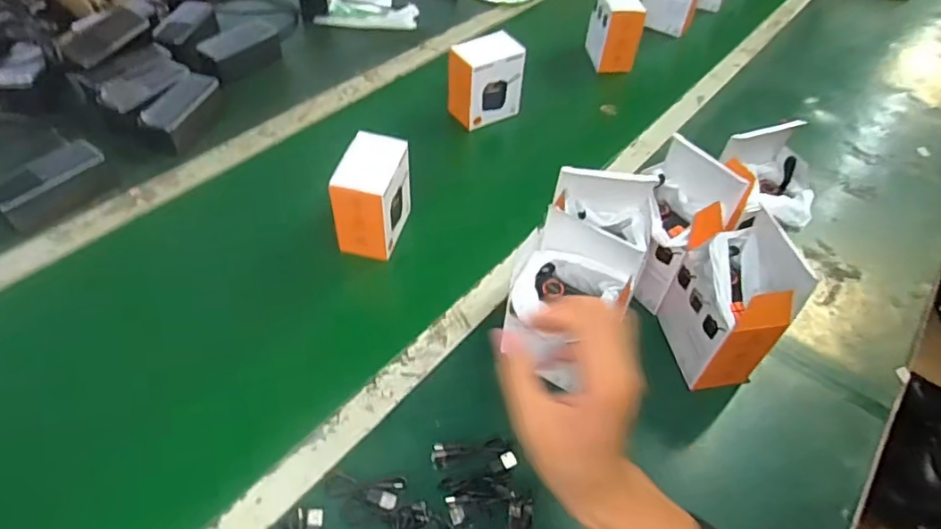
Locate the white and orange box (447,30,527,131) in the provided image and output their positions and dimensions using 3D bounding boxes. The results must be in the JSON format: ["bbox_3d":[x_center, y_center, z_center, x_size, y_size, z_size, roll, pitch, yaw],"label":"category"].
[{"bbox_3d":[0.024,-0.290,0.875,0.106,0.109,0.067,-26,54,-22],"label":"white and orange box"}]

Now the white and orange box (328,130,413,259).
[{"bbox_3d":[-0.118,-0.082,0.684,0.063,0.108,0.108,11,50,8],"label":"white and orange box"}]

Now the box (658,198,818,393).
[{"bbox_3d":[0.261,0.043,0.561,0.078,0.150,0.102,-5,49,-6],"label":"box"}]

